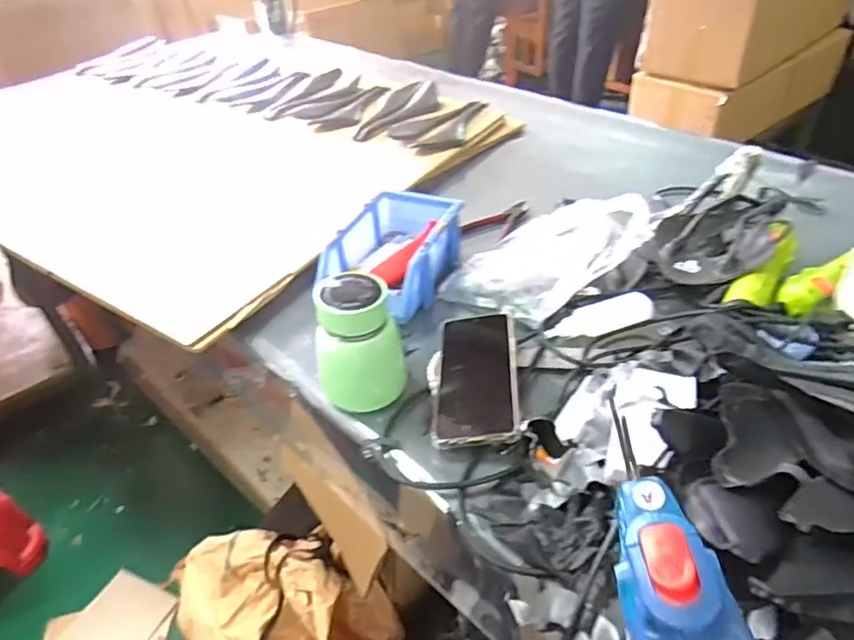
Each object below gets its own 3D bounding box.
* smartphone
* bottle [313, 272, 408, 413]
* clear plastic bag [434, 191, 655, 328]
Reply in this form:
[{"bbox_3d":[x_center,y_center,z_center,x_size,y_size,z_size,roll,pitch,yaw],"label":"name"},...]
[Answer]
[{"bbox_3d":[0.048,0.050,0.561,0.076,0.009,0.161,-4,43,8],"label":"smartphone"},{"bbox_3d":[-0.065,0.019,0.546,0.078,0.117,0.068,-13,41,-9],"label":"bottle"},{"bbox_3d":[0.125,-0.060,0.630,0.238,0.071,0.100,-21,31,32],"label":"clear plastic bag"}]

